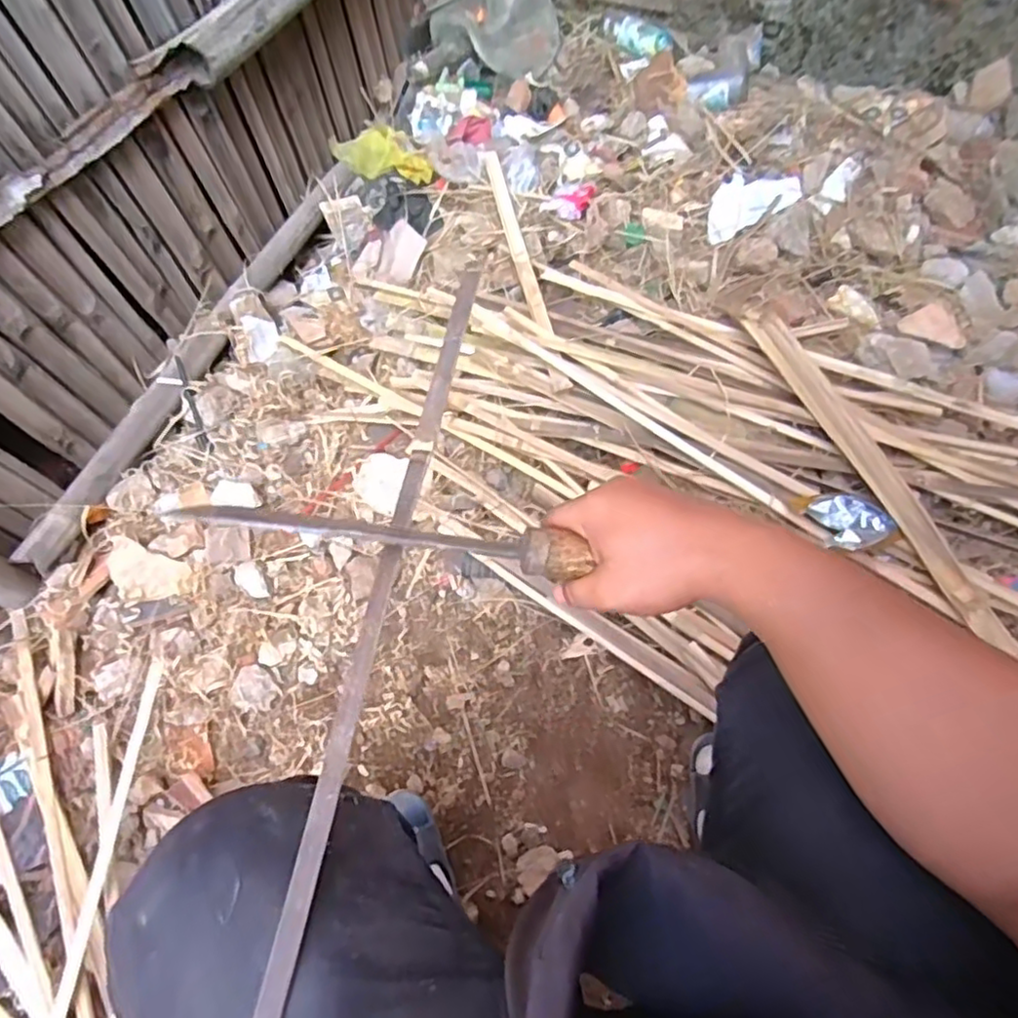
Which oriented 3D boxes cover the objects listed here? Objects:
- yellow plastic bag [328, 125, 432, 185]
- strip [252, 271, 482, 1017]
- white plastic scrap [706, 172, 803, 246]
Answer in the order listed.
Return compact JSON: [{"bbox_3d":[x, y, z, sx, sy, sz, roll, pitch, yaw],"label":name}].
[{"bbox_3d":[-0.229,-0.634,1.190,0.111,0.029,0.173,-38,68,-16],"label":"yellow plastic bag"},{"bbox_3d":[-0.077,0.049,0.410,0.017,0.011,0.499,9,66,7],"label":"strip"},{"bbox_3d":[0.392,-0.519,1.090,0.183,0.025,0.095,-33,66,-14],"label":"white plastic scrap"}]

